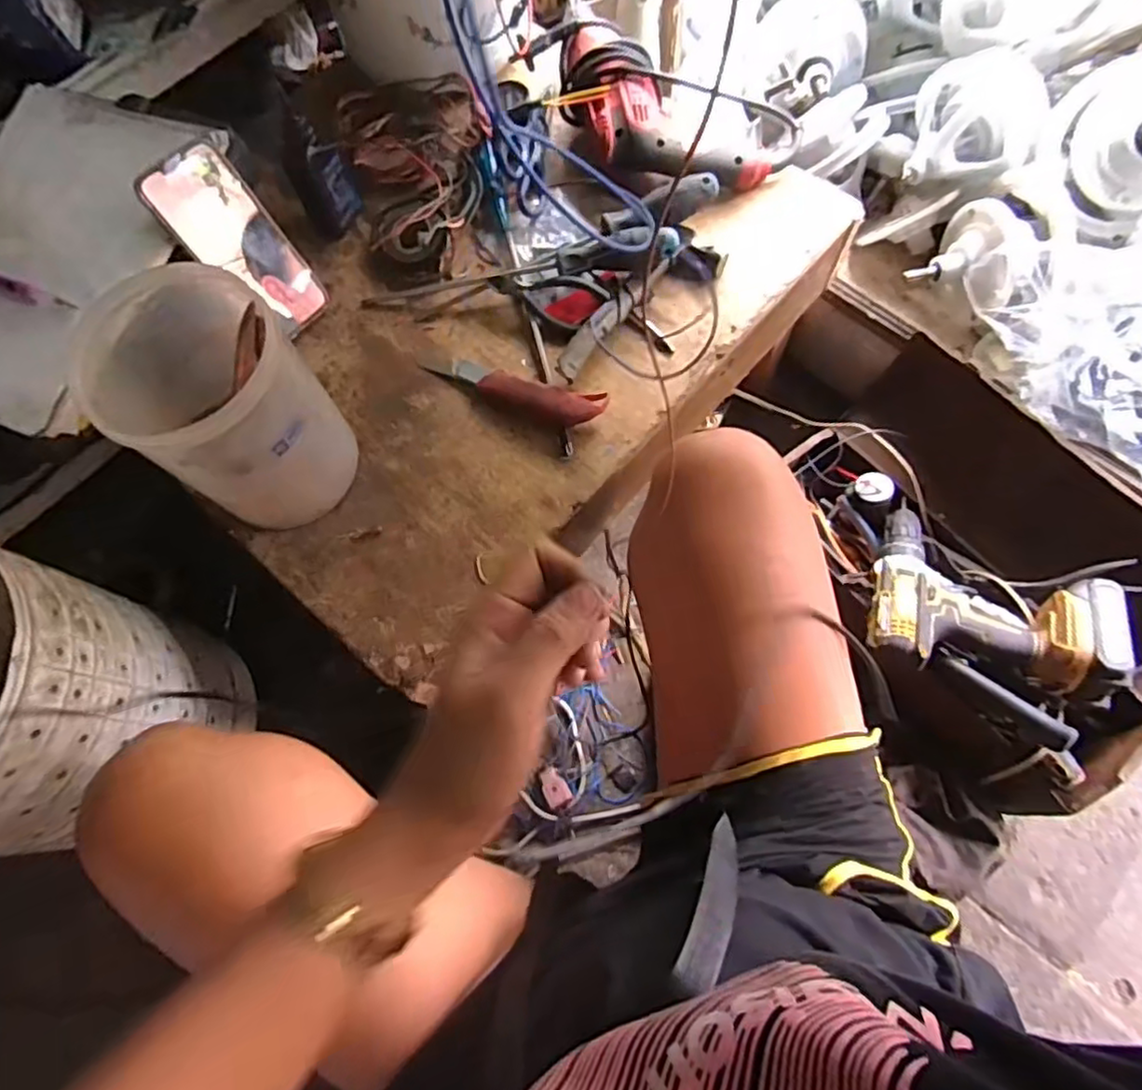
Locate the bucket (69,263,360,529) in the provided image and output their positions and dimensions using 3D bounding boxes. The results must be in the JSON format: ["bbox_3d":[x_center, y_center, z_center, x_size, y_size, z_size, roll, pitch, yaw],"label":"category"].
[{"bbox_3d":[-0.266,-0.099,0.515,0.138,0.167,0.123,29,74,12],"label":"bucket"}]

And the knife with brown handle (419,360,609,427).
[{"bbox_3d":[-0.053,-0.142,0.598,0.172,0.027,0.035,19,72,9],"label":"knife with brown handle"}]

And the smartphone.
[{"bbox_3d":[-0.297,-0.275,0.598,0.014,0.162,0.079,16,67,46],"label":"smartphone"}]

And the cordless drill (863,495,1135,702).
[{"bbox_3d":[0.442,0.064,0.696,0.225,0.088,0.196,11,54,24],"label":"cordless drill"}]

